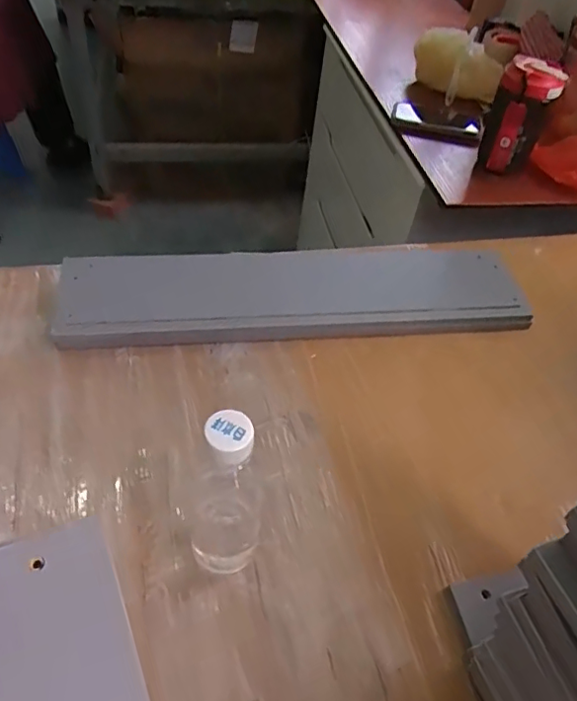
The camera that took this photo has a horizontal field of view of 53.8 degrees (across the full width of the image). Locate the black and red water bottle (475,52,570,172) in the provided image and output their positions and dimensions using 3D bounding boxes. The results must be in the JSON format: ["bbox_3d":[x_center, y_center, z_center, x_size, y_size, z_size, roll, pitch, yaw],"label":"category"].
[{"bbox_3d":[0.328,-0.335,0.824,0.085,0.141,0.088,20,49,12],"label":"black and red water bottle"}]

